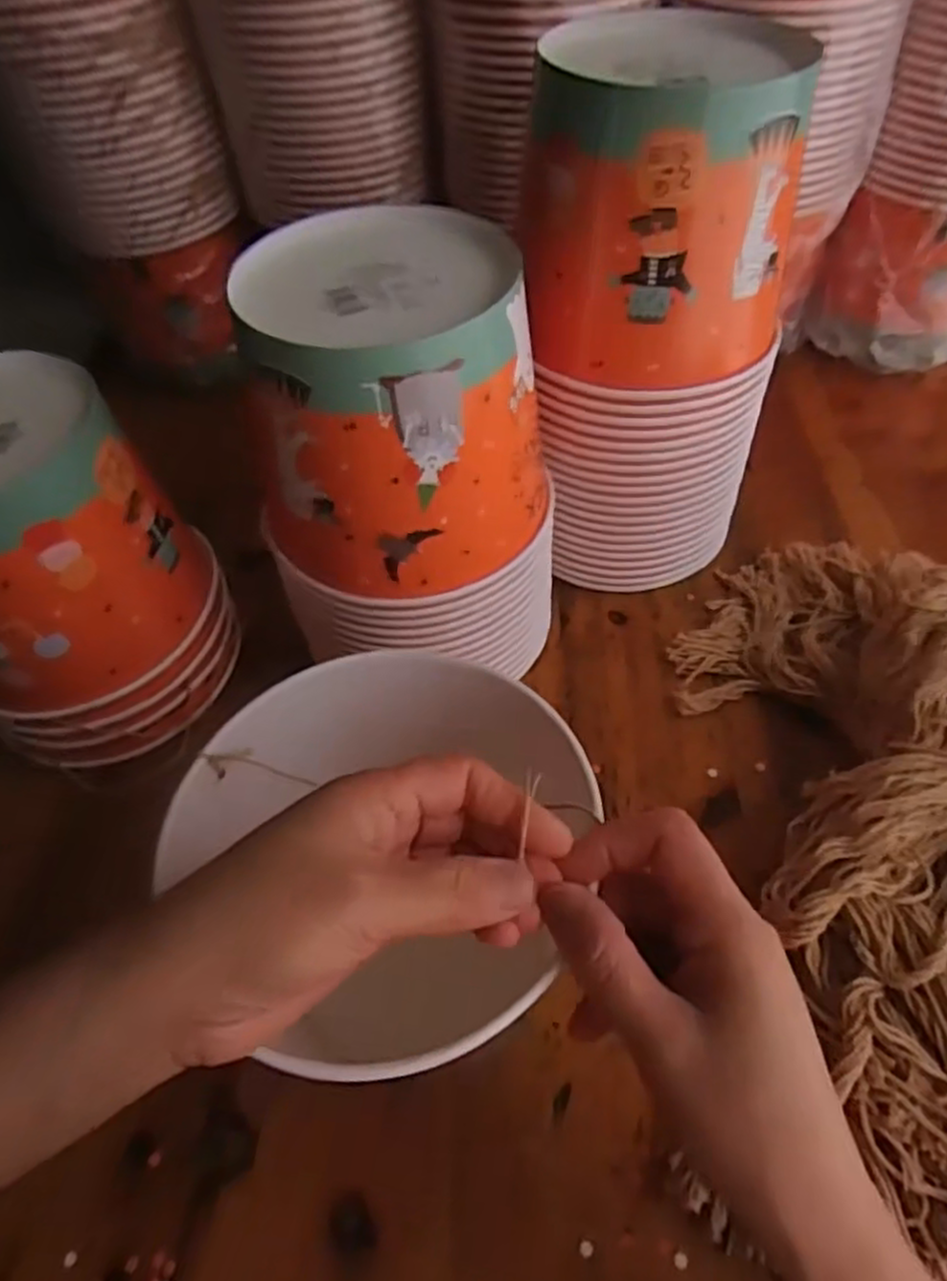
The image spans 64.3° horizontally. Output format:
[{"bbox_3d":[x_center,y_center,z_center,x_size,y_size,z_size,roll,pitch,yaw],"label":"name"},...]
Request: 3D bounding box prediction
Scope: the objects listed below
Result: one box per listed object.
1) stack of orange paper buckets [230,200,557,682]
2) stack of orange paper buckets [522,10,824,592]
[{"bbox_3d":[-0.030,-0.078,0.409,0.143,0.246,0.126,1,52,5],"label":"stack of orange paper buckets"},{"bbox_3d":[0.105,-0.167,0.444,0.140,0.290,0.114,-4,52,1],"label":"stack of orange paper buckets"}]

